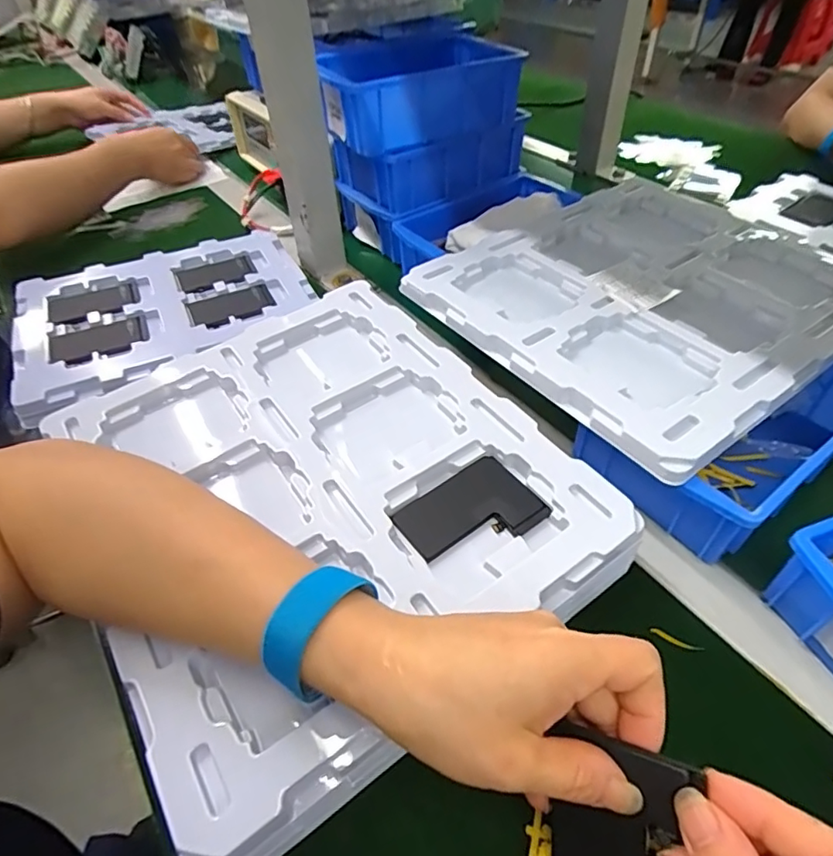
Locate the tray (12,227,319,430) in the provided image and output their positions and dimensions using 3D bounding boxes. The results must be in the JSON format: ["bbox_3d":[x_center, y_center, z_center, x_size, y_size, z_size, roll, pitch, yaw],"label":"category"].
[{"bbox_3d":[-0.255,-0.123,0.553,0.284,0.028,0.213,-26,51,-20],"label":"tray"}]

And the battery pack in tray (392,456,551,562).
[{"bbox_3d":[0.033,0.053,0.330,0.080,0.004,0.057,-29,52,-23],"label":"battery pack in tray"}]

